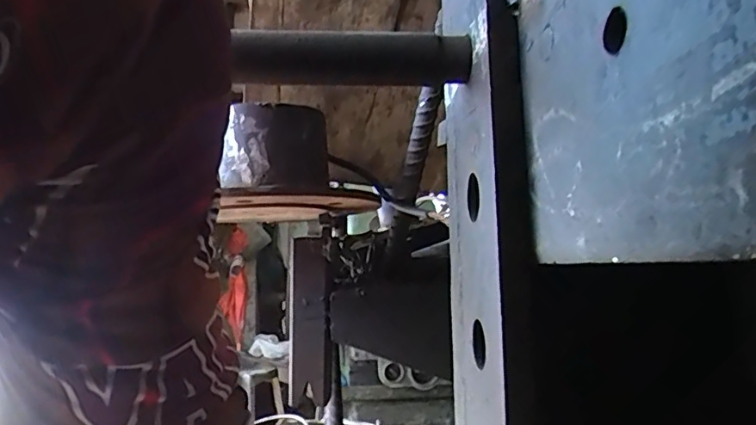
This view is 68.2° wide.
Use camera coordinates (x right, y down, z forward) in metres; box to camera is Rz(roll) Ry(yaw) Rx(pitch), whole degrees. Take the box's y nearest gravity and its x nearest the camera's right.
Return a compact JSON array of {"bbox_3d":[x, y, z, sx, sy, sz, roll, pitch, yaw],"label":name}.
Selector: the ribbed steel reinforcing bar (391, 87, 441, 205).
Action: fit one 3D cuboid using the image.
[{"bbox_3d":[0.036,-0.061,0.533,0.022,0.023,0.128,2,-49,-12],"label":"ribbed steel reinforcing bar"}]

